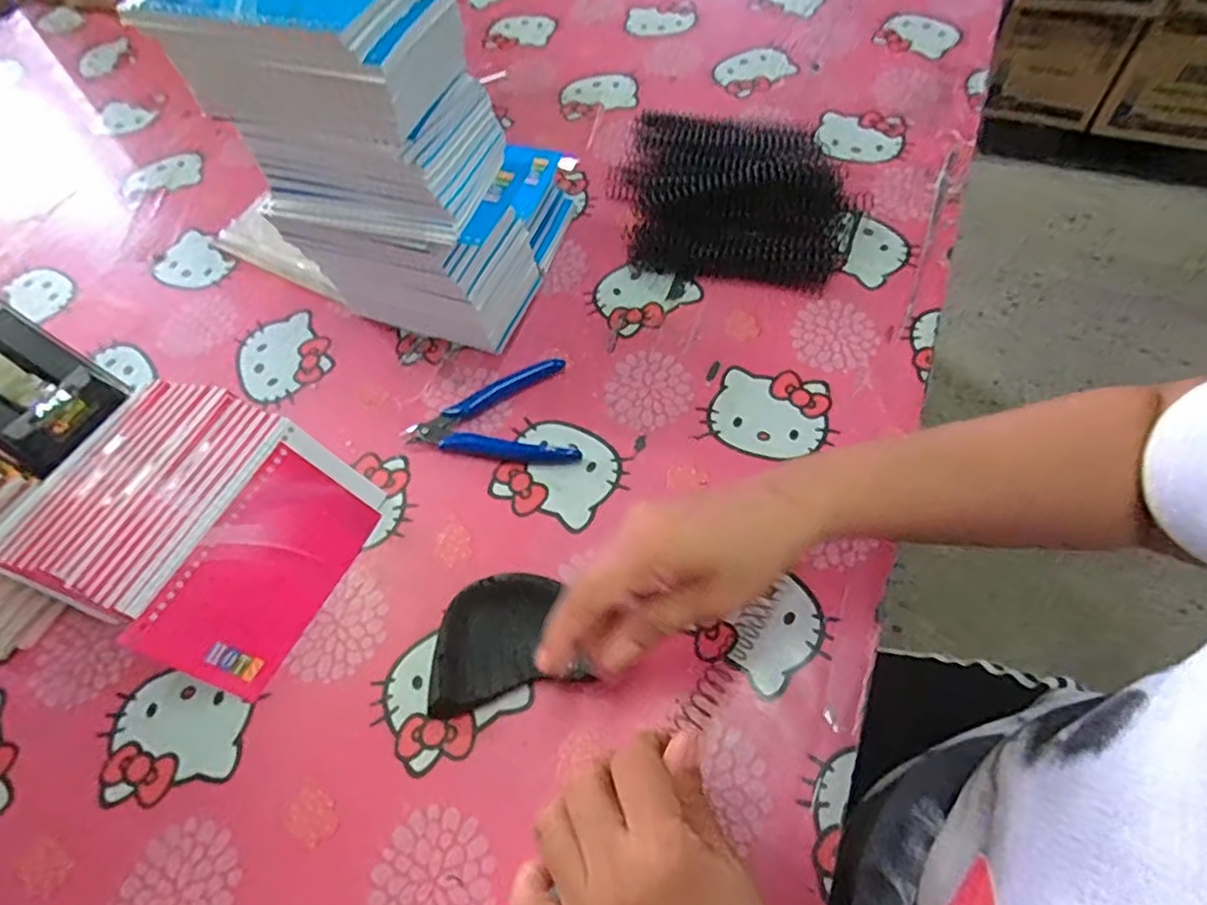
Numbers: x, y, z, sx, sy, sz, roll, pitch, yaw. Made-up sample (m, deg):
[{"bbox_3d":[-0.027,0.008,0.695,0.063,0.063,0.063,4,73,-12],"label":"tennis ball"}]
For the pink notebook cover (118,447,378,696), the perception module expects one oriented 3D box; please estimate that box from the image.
[{"bbox_3d":[-0.197,0.069,0.380,0.004,0.079,0.128,-2,51,45],"label":"pink notebook cover"}]

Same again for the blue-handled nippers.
[{"bbox_3d":[-0.079,-0.026,0.458,0.118,0.012,0.083,-5,58,2],"label":"blue-handled nippers"}]

